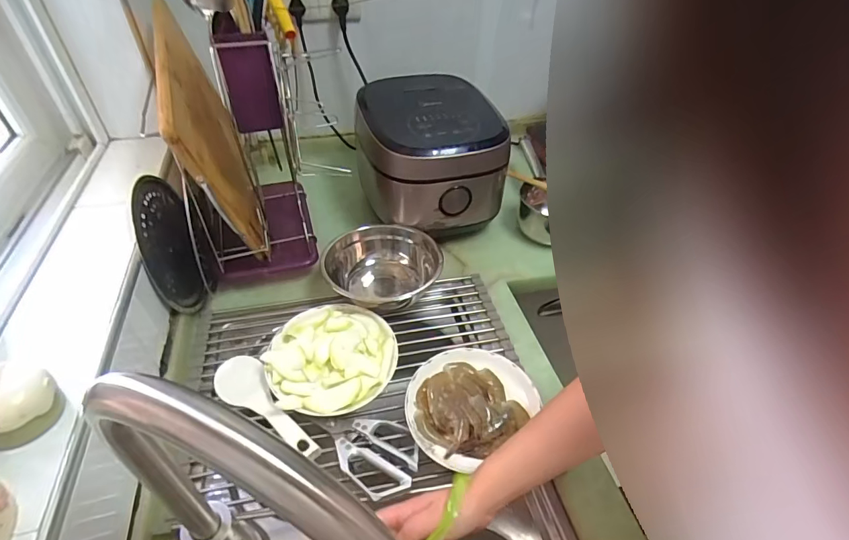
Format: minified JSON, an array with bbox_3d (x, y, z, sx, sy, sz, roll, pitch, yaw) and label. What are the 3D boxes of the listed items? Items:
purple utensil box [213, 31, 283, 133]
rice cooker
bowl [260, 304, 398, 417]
[{"bbox_3d":[-0.225,-0.245,0.562,0.059,0.110,0.063,-10,45,-14],"label":"purple utensil box"},{"bbox_3d":[0.005,-0.231,0.866,0.232,0.193,0.305,-8,45,-12],"label":"rice cooker"},{"bbox_3d":[-0.130,0.122,0.620,0.178,0.059,0.172,2,43,-2],"label":"bowl"}]

